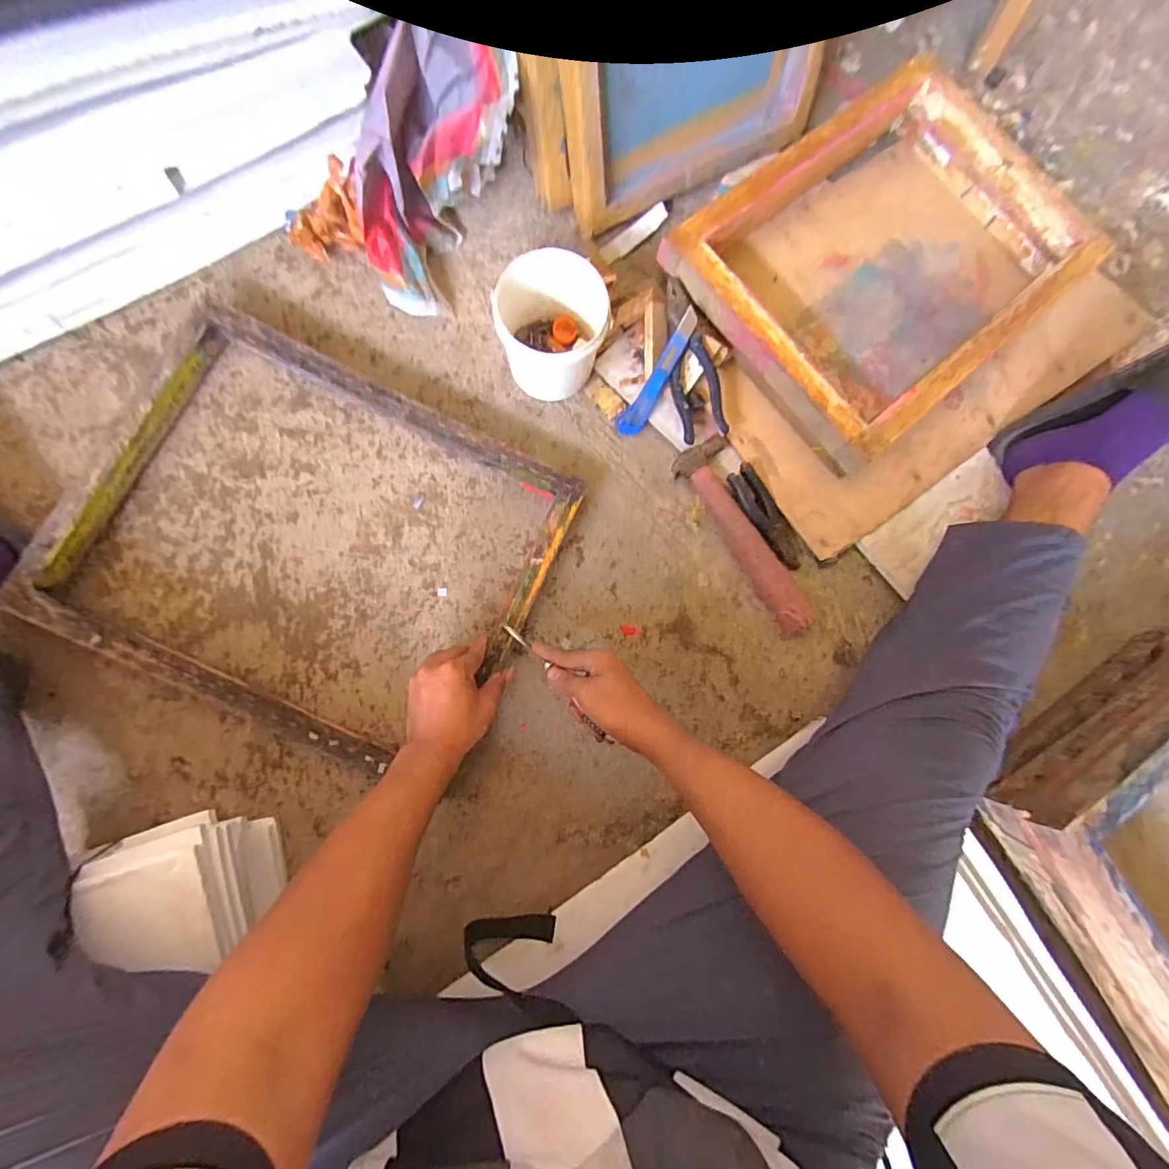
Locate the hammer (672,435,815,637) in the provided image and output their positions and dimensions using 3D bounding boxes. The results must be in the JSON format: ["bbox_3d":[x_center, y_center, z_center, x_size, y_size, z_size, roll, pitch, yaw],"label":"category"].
[{"bbox_3d":[0.208,-0.059,0.654,0.073,0.035,0.270,-29,85,-8],"label":"hammer"}]

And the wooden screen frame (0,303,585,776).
[{"bbox_3d":[-0.292,-0.043,0.573,0.478,0.060,0.389,25,83,-2],"label":"wooden screen frame"}]

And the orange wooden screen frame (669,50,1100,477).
[{"bbox_3d":[0.380,-0.419,0.673,0.460,0.088,0.369,-40,88,-7],"label":"orange wooden screen frame"}]

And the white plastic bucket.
[{"bbox_3d":[-0.041,-0.302,0.616,0.122,0.129,0.116,-8,83,-6],"label":"white plastic bucket"}]

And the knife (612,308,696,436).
[{"bbox_3d":[0.093,-0.264,0.654,0.031,0.010,0.162,32,115,-1],"label":"knife"}]

